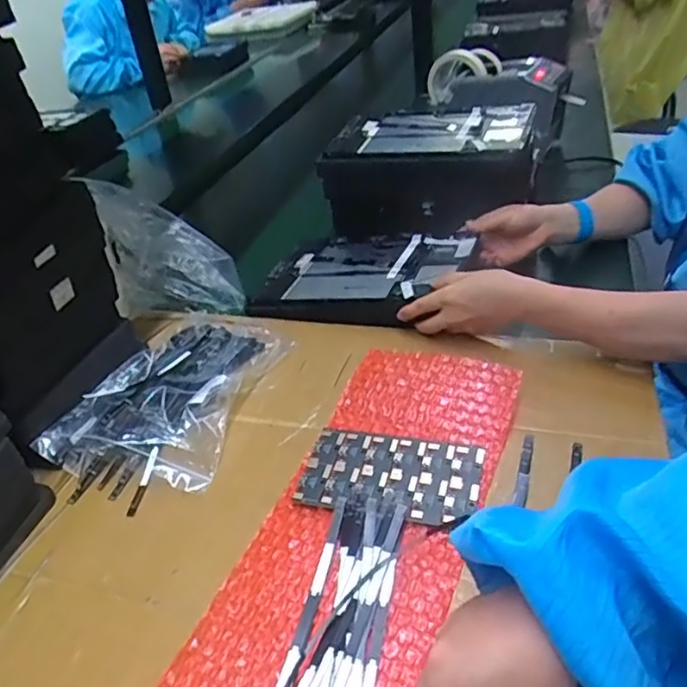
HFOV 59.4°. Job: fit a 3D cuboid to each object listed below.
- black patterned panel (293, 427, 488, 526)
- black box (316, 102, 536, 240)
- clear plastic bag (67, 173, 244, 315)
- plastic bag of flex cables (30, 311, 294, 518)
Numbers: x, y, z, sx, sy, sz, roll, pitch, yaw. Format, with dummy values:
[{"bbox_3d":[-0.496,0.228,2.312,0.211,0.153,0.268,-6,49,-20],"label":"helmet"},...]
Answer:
[{"bbox_3d":[0.035,0.098,0.459,0.132,0.008,0.076,5,38,18],"label":"black patterned panel"},{"bbox_3d":[0.113,-0.222,0.791,0.252,0.118,0.163,7,38,20],"label":"black box"},{"bbox_3d":[-0.194,-0.096,0.657,0.161,0.148,0.039,-4,36,5],"label":"clear plastic bag"},{"bbox_3d":[-0.151,0.040,0.557,0.144,0.036,0.245,6,38,19],"label":"plastic bag of flex cables"}]

